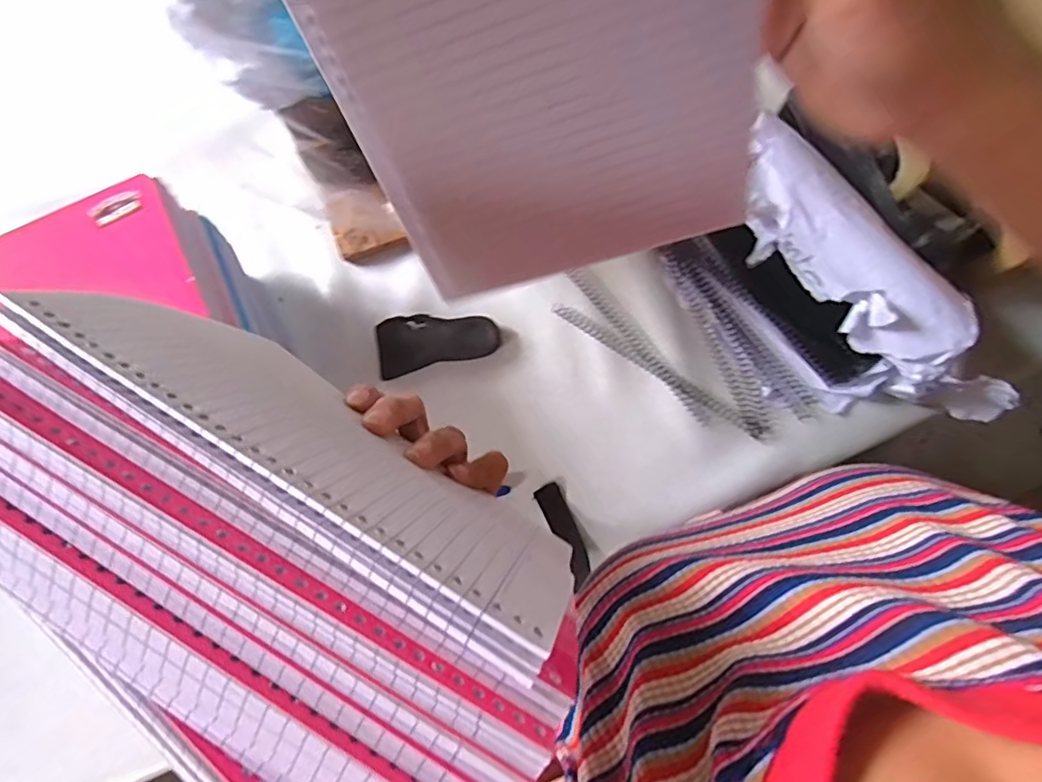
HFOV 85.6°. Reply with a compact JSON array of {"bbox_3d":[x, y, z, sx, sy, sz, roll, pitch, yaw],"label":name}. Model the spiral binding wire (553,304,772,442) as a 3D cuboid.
[{"bbox_3d":[0.135,-0.020,0.552,0.236,0.007,0.016,33,80,6],"label":"spiral binding wire"}]

